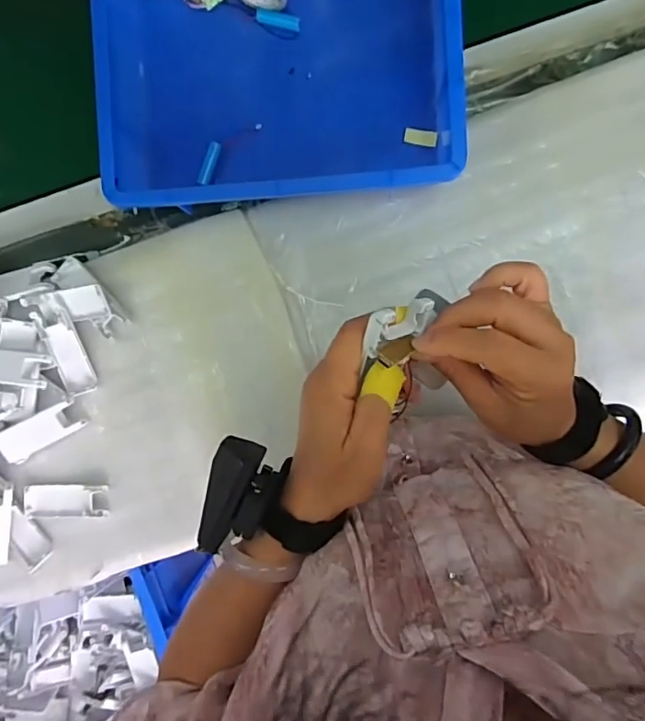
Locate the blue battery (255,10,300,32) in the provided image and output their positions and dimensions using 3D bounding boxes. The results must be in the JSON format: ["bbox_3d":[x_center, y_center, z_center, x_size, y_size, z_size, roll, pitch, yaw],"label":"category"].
[{"bbox_3d":[-0.049,-0.377,0.567,0.048,0.010,0.013,14,93,5],"label":"blue battery"}]

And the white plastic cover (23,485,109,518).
[{"bbox_3d":[-0.307,0.168,0.610,0.100,0.009,0.039,-1,92,6],"label":"white plastic cover"}]

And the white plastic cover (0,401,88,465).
[{"bbox_3d":[-0.330,0.083,0.596,0.096,0.011,0.042,-29,106,1],"label":"white plastic cover"}]

